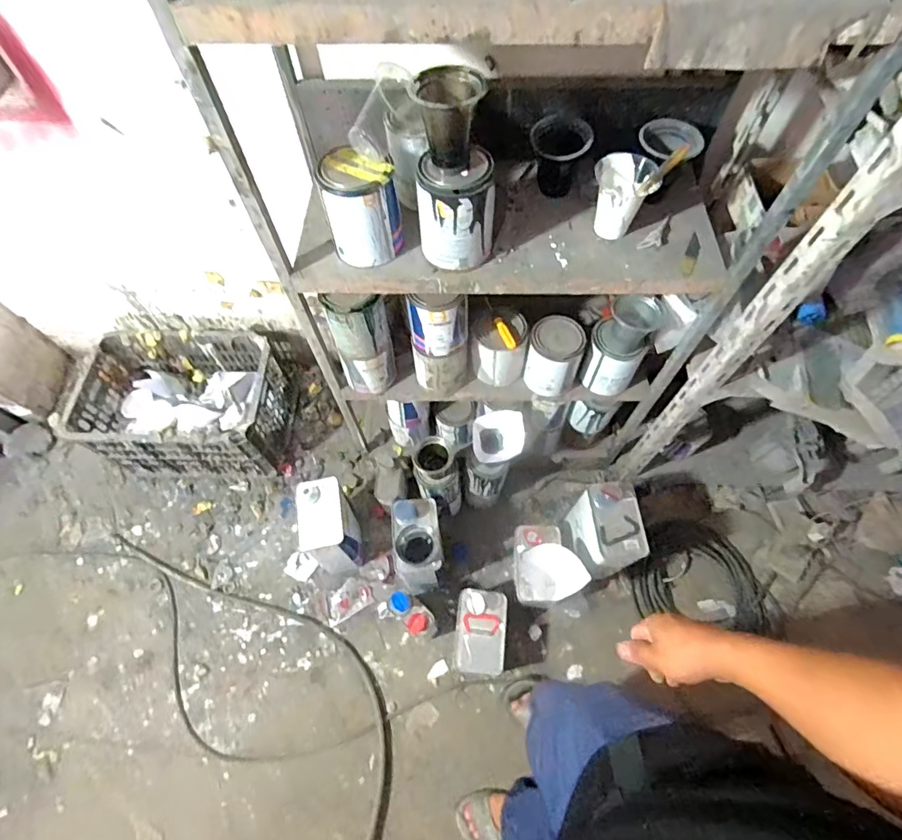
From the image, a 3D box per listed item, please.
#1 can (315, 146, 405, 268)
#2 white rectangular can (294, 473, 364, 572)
[{"bbox_3d":[-0.129,-0.307,0.696,0.115,0.139,0.092,-10,63,-4],"label":"can"},{"bbox_3d":[-0.307,0.276,1.240,0.110,0.258,0.173,-13,63,-6],"label":"white rectangular can"}]

